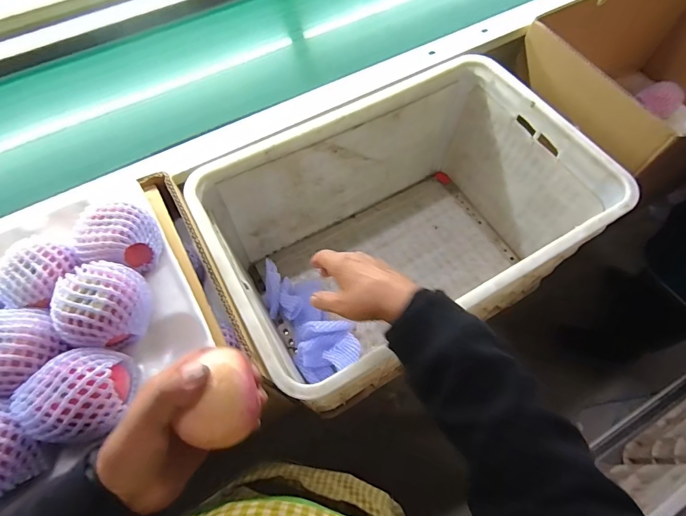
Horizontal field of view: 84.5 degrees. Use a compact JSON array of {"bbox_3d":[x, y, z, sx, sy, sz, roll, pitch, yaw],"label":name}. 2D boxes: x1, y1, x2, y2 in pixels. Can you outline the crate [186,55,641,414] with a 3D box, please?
[{"bbox_3d":[0.086,-0.030,0.631,0.530,0.299,0.357,-27,64,-12],"label":"crate"}]

